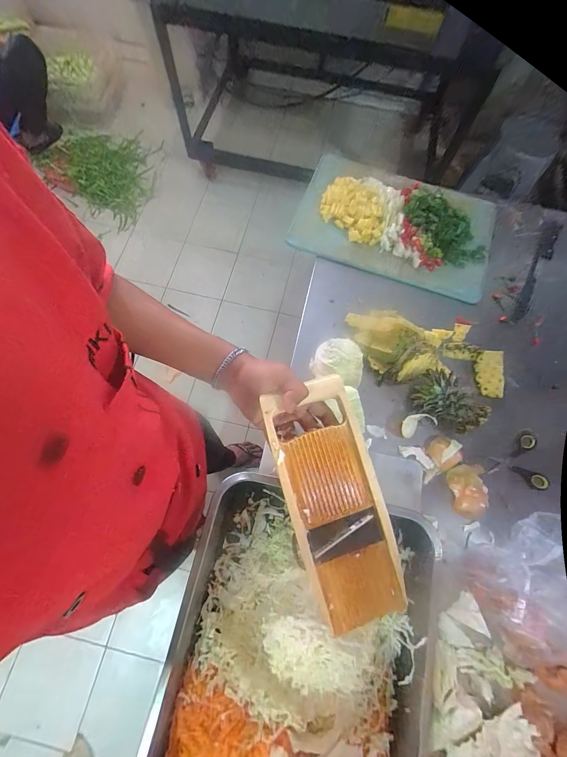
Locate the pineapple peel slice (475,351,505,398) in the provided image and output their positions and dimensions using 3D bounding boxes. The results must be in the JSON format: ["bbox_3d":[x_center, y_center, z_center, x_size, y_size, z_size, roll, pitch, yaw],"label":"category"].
[{"bbox_3d":[0.400,-0.009,0.610,0.051,0.014,0.089,2,86,4],"label":"pineapple peel slice"}]

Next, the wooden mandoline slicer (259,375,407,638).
[{"bbox_3d":[0.056,0.140,0.357,0.094,0.019,0.268,-16,85,-7],"label":"wooden mandoline slicer"}]

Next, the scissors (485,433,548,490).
[{"bbox_3d":[0.430,0.144,0.574,0.101,0.014,0.091,17,73,3],"label":"scissors"}]

